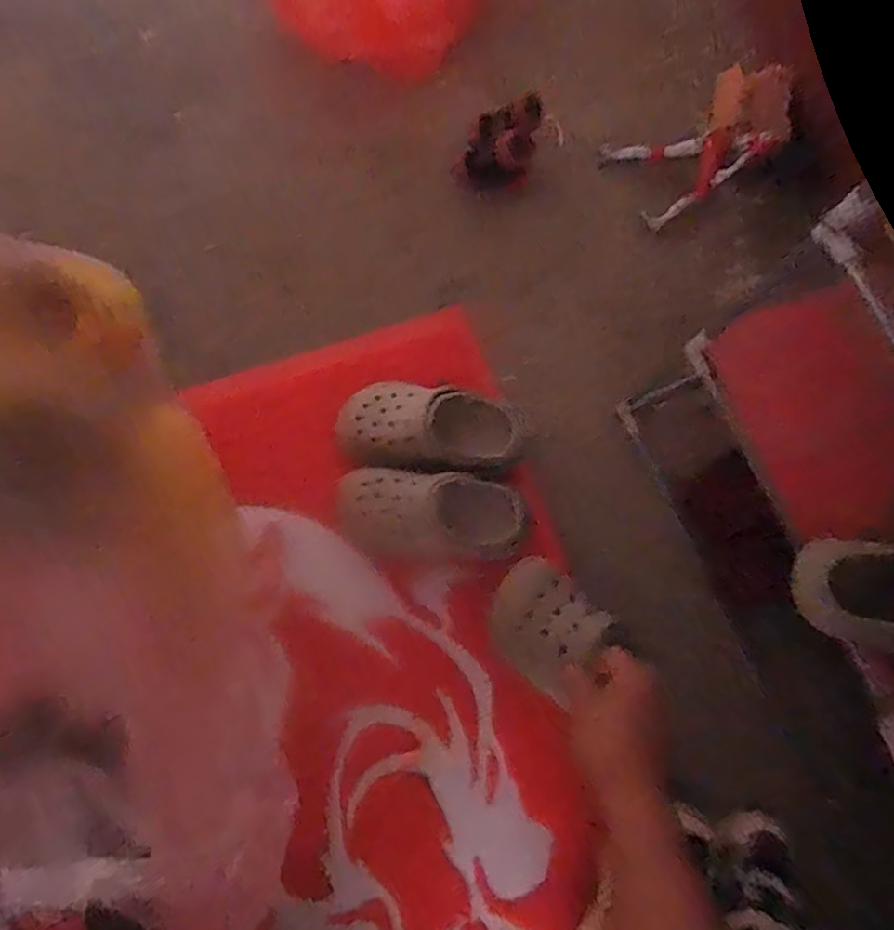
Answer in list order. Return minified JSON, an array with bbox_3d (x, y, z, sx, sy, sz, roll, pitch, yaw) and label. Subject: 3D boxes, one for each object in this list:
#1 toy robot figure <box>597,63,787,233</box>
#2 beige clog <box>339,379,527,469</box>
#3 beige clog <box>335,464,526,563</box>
[{"bbox_3d":[0.312,-0.391,0.757,0.235,0.076,0.131,-28,81,-10],"label":"toy robot figure"},{"bbox_3d":[-0.020,-0.035,0.643,0.174,0.061,0.087,3,77,-4],"label":"beige clog"},{"bbox_3d":[-0.016,0.052,0.621,0.181,0.057,0.085,7,77,-3],"label":"beige clog"}]

